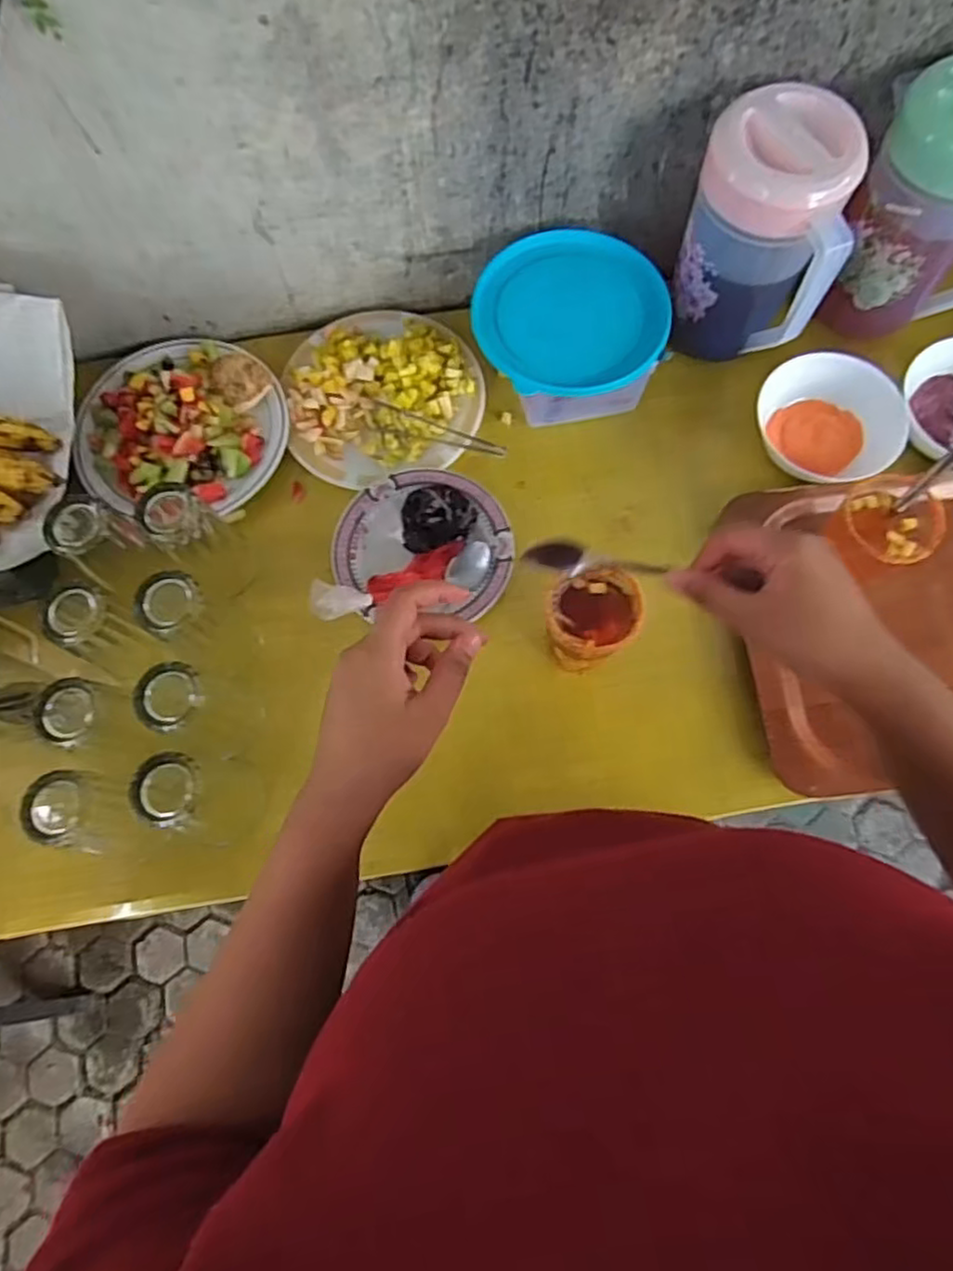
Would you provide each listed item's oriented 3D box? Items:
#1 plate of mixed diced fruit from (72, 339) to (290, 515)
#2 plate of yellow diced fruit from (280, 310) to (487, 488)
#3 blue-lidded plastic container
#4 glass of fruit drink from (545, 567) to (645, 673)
[{"bbox_3d":[-0.318,-0.227,0.725,0.213,0.051,0.205,0,76,1],"label":"plate of mixed diced fruit"},{"bbox_3d":[-0.102,-0.267,0.749,0.207,0.027,0.208,0,76,1],"label":"plate of yellow diced fruit"},{"bbox_3d":[0.093,-0.317,0.728,0.182,0.086,0.175,-4,76,-1],"label":"blue-lidded plastic container"},{"bbox_3d":[0.105,-0.010,0.634,0.080,0.117,0.085,0,76,1],"label":"glass of fruit drink"}]

